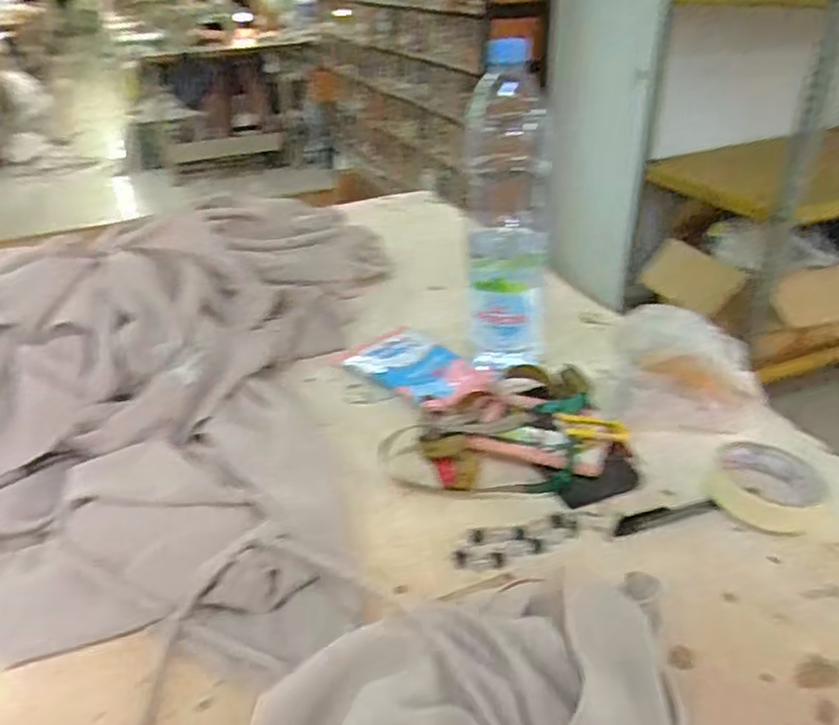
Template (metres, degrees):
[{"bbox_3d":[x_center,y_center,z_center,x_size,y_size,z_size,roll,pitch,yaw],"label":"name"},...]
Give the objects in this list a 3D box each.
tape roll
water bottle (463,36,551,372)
[{"bbox_3d":[0.295,0.103,0.567,0.089,0.025,0.088,-2,33,1],"label":"tape roll"},{"bbox_3d":[0.090,-0.136,0.692,0.084,0.321,0.101,0,33,4],"label":"water bottle"}]

